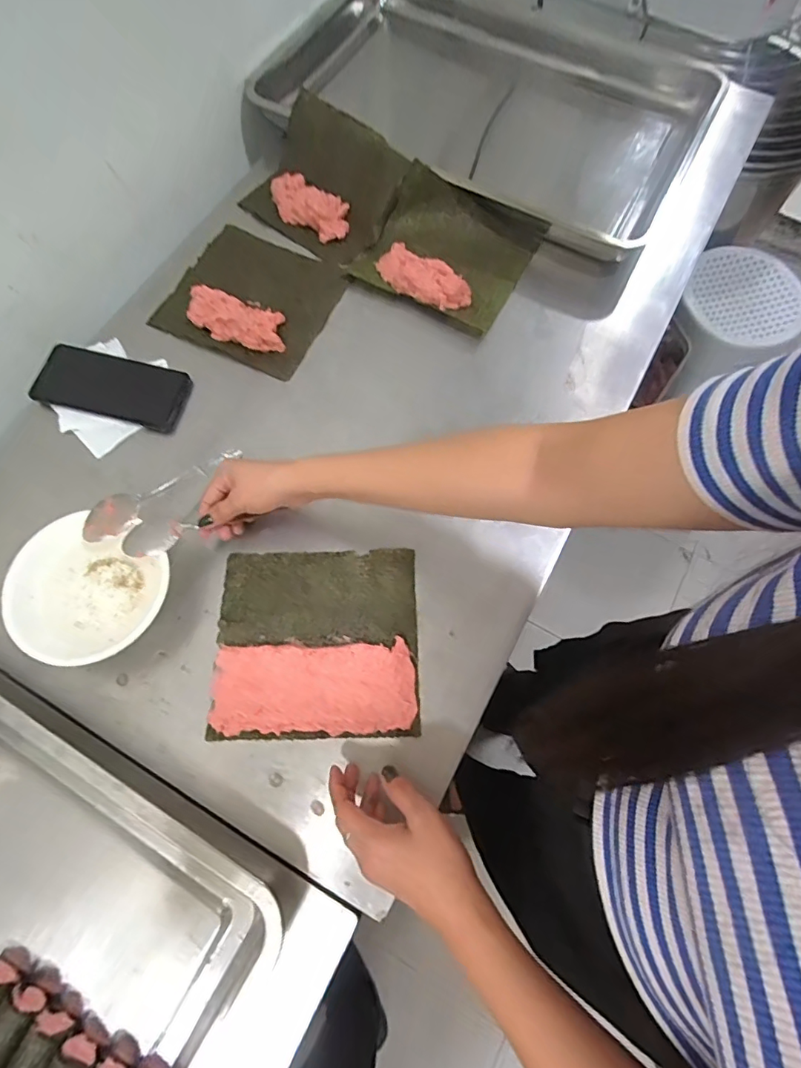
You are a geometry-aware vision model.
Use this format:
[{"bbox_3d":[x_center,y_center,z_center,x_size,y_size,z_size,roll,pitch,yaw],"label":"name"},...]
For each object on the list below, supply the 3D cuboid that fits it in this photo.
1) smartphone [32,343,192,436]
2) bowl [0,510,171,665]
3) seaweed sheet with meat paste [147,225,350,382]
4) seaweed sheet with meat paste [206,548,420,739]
[{"bbox_3d":[-0.334,-0.172,0.580,0.170,0.013,0.078,14,71,3],"label":"smartphone"},{"bbox_3d":[-0.298,0.055,0.489,0.145,0.055,0.138,30,73,9],"label":"bowl"},{"bbox_3d":[-0.186,-0.302,0.617,0.191,0.031,0.183,22,72,6],"label":"seaweed sheet with meat paste"},{"bbox_3d":[-0.082,0.102,0.491,0.192,0.011,0.177,-2,71,-2],"label":"seaweed sheet with meat paste"}]

